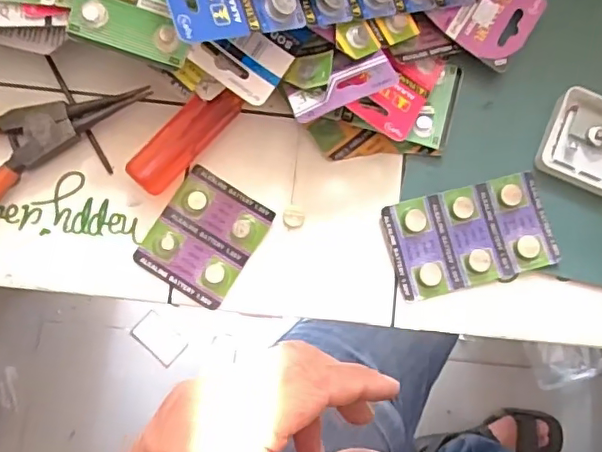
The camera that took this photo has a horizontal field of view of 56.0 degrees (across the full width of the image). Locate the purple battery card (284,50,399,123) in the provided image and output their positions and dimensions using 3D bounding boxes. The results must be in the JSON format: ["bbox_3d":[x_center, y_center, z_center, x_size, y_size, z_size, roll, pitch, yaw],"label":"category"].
[{"bbox_3d":[0.019,-0.065,0.265,0.050,0.006,0.021,-23,62,1],"label":"purple battery card"}]

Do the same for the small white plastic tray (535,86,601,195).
[{"bbox_3d":[0.152,-0.044,0.297,0.045,0.012,0.047,19,82,0],"label":"small white plastic tray"}]

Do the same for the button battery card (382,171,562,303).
[{"bbox_3d":[0.087,0.005,0.290,0.083,0.005,0.050,-14,83,-5],"label":"button battery card"}]

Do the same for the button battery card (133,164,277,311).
[{"bbox_3d":[-0.048,0.005,0.286,0.050,0.005,0.060,32,82,2],"label":"button battery card"}]

